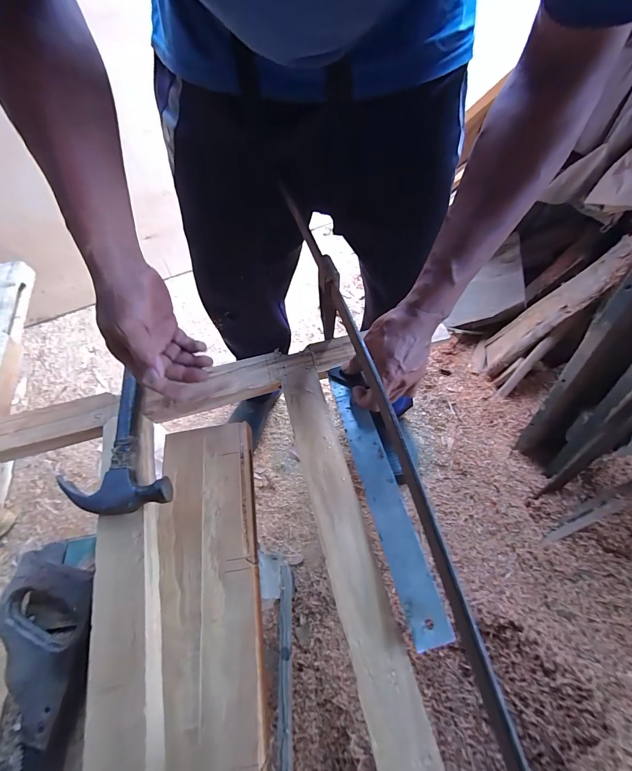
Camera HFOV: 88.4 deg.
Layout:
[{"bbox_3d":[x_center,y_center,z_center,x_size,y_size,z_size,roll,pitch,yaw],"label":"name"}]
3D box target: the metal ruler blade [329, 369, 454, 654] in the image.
[{"bbox_3d":[0.069,0.106,0.359,0.037,0.008,0.291,-15,59,-1],"label":"metal ruler blade"}]

